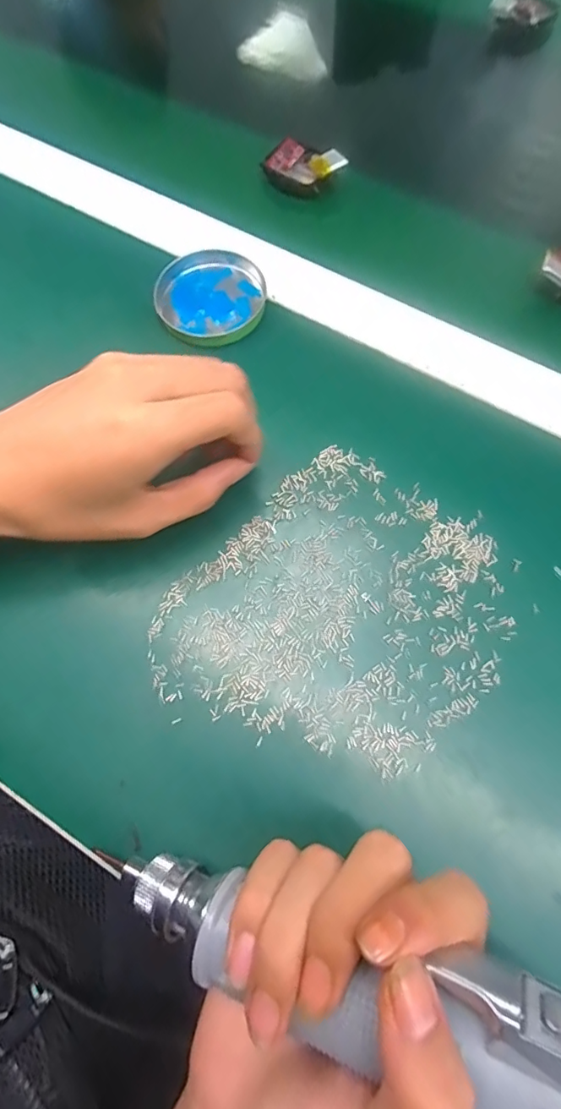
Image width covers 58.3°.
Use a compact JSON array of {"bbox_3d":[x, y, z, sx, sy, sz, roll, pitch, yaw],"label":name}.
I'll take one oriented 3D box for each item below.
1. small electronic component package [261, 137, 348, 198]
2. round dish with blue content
[{"bbox_3d":[0.018,-0.271,0.355,0.050,0.018,0.032,21,72,8],"label":"small electronic component package"},{"bbox_3d":[-0.042,-0.156,0.308,0.065,0.010,0.066,0,71,0],"label":"round dish with blue content"}]

